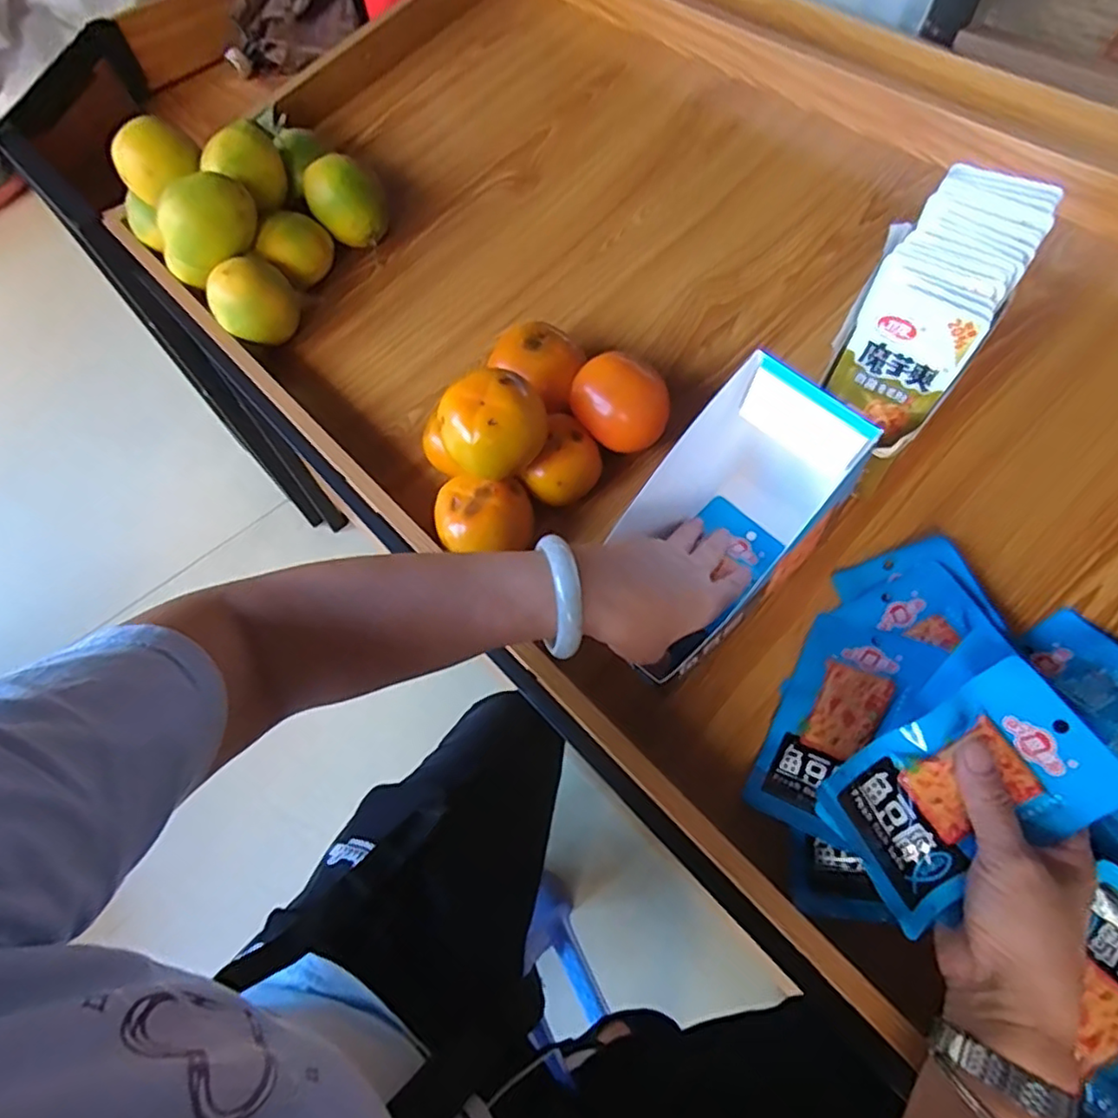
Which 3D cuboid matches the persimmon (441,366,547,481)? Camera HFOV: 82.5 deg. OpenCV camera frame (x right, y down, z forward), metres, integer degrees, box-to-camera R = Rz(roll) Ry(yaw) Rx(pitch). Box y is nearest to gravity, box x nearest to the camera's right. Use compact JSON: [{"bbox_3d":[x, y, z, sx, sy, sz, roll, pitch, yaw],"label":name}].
[{"bbox_3d":[-0.049,-0.104,0.481,0.079,0.057,0.064,-24,62,-9],"label":"persimmon"}]

